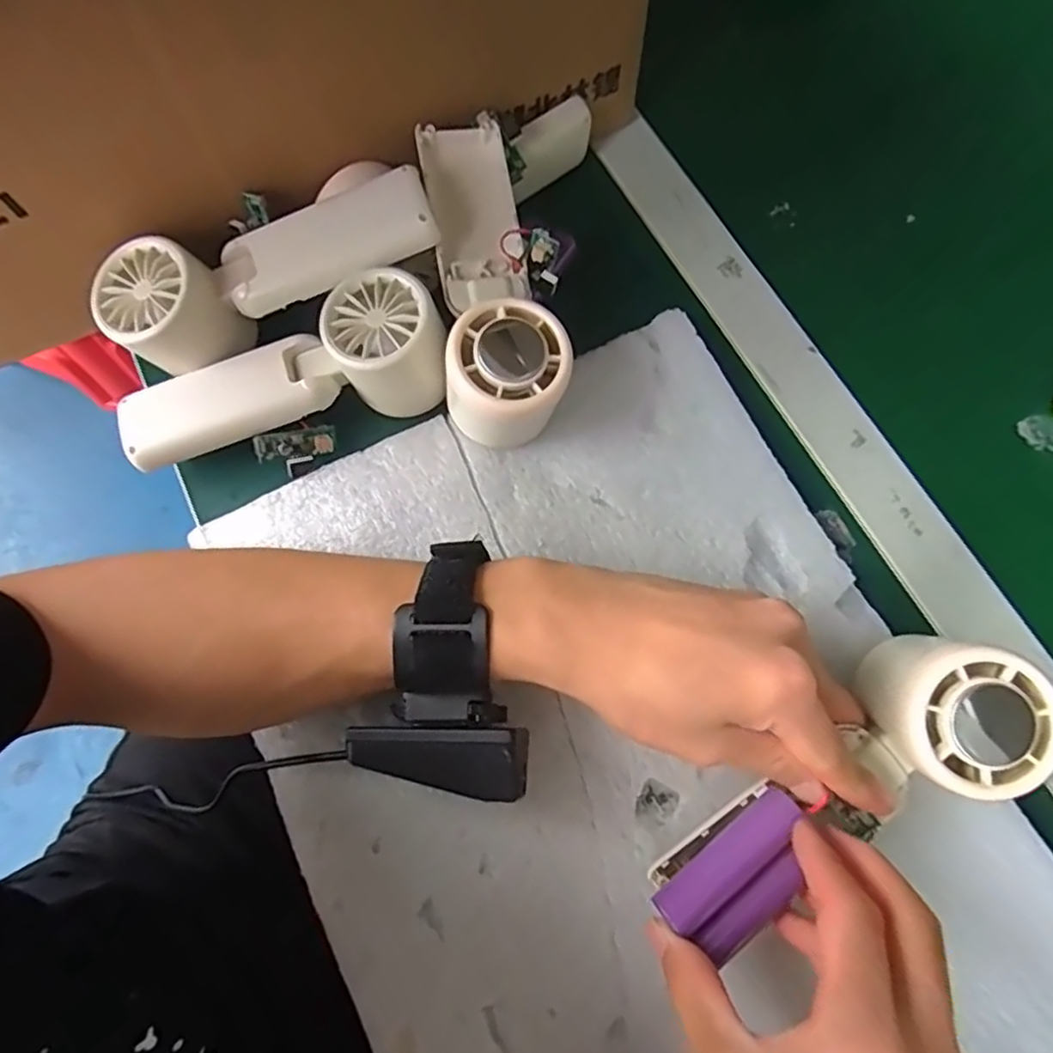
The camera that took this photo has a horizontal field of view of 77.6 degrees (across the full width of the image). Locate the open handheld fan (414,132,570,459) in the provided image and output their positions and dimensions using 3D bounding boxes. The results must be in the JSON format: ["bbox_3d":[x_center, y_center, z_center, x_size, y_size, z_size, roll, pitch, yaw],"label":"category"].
[{"bbox_3d":[-0.016,-0.119,0.329,0.059,0.057,0.157,-7,73,-3],"label":"open handheld fan"}]

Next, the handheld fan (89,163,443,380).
[{"bbox_3d":[-0.124,-0.124,0.319,0.161,0.046,0.048,-19,74,-7],"label":"handheld fan"}]

